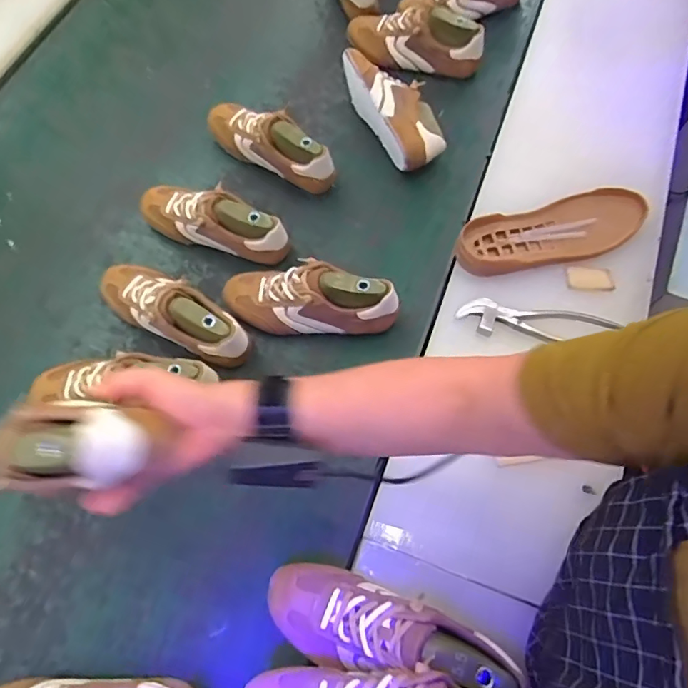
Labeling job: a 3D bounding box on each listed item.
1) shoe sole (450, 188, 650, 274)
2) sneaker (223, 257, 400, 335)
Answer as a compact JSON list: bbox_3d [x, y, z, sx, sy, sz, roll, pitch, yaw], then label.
[{"bbox_3d":[0.274,-0.149,0.666,0.252,0.027,0.086,-17,66,-7],"label":"shoe sole"},{"bbox_3d":[-0.048,-0.060,0.673,0.232,0.086,0.075,8,65,4],"label":"sneaker"}]

